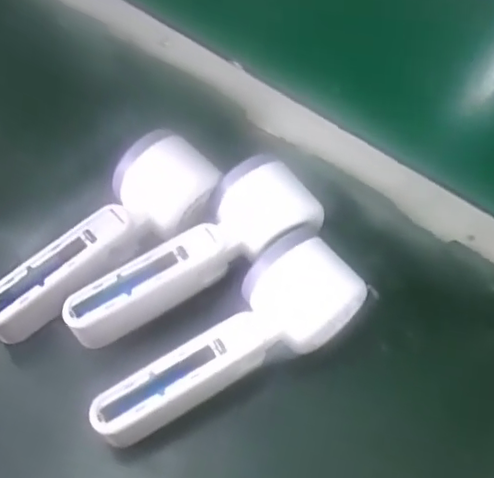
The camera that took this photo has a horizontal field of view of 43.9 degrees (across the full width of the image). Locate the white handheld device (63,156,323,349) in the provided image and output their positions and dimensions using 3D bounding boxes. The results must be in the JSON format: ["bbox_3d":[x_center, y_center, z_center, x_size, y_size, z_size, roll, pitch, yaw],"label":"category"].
[{"bbox_3d":[-0.035,0.008,0.374,0.157,0.053,0.052,-26,62,-18],"label":"white handheld device"}]

